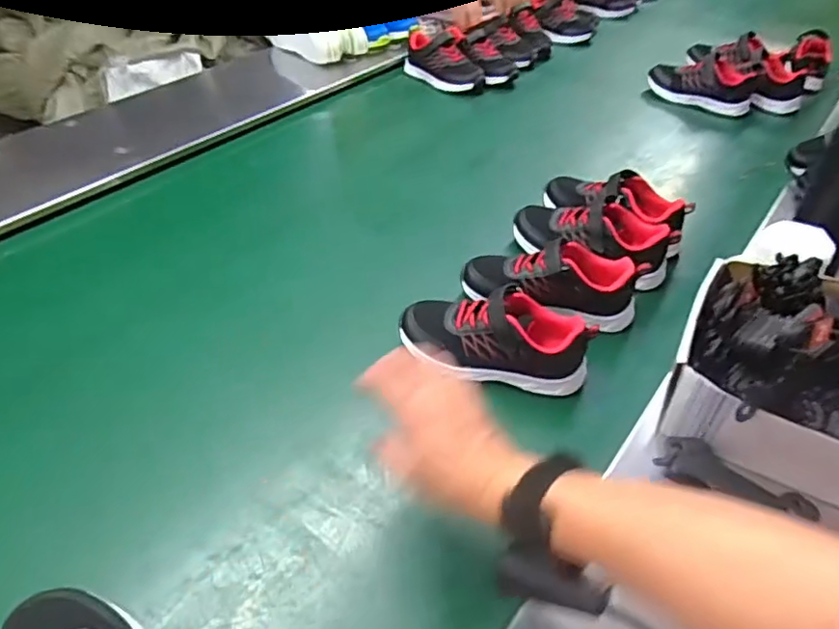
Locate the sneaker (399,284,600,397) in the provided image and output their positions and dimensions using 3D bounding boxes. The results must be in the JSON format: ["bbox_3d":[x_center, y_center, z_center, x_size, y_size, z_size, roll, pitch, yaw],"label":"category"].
[{"bbox_3d":[0.077,0.021,0.605,0.191,0.073,0.071,8,38,6],"label":"sneaker"}]

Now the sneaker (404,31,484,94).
[{"bbox_3d":[0.046,-0.517,1.222,0.078,0.090,0.198,-22,45,-29],"label":"sneaker"}]

